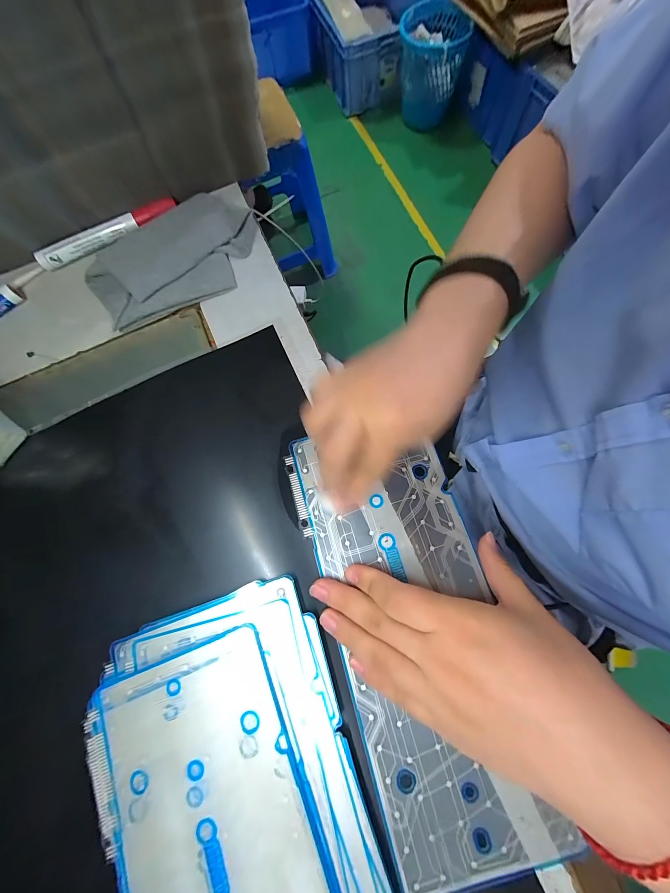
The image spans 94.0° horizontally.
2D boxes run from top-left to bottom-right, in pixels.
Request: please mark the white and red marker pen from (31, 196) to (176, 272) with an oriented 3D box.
[{"bbox_3d":[-0.217,-0.203,0.300,0.136,0.018,0.017,-25,76,-2],"label":"white and red marker pen"}]

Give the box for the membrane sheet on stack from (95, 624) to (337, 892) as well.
[{"bbox_3d":[-0.048,0.268,0.163,0.110,0.006,0.294,-22,76,-2],"label":"membrane sheet on stack"}]

